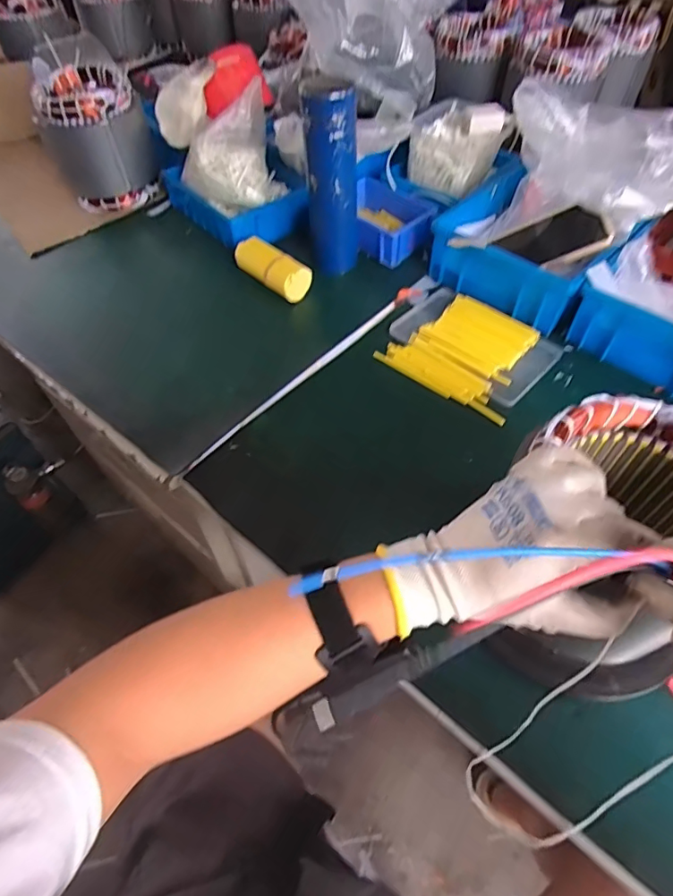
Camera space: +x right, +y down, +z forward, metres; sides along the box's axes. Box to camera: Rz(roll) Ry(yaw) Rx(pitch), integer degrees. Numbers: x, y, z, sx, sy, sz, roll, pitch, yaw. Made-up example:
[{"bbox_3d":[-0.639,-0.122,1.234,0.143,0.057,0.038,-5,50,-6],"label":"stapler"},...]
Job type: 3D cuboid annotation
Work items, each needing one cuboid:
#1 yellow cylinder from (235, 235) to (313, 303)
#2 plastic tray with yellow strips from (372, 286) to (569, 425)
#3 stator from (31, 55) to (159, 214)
[{"bbox_3d":[-0.087,-0.241,0.690,0.046,0.049,0.119,-38,61,-24],"label":"yellow cylinder"},{"bbox_3d":[0.159,-0.123,0.627,0.184,0.018,0.160,32,61,23],"label":"plastic tray with yellow strips"},{"bbox_3d":[-0.377,-0.496,0.808,0.146,0.145,0.143,-19,55,-11],"label":"stator"}]

